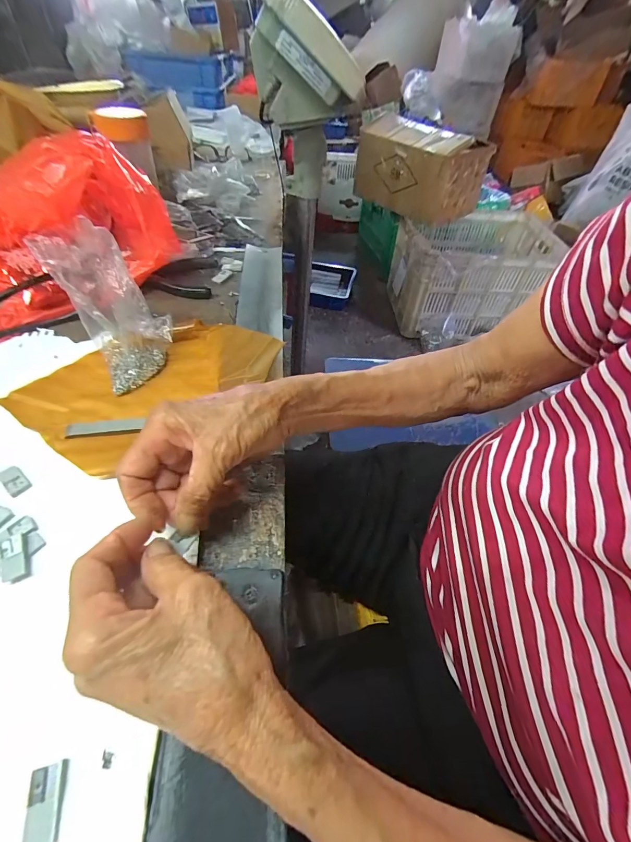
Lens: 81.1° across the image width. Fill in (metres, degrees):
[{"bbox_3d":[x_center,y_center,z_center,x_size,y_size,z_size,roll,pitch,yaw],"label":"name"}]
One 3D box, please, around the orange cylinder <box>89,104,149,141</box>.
[{"bbox_3d":[-0.294,-0.444,0.552,0.078,0.036,0.060,-15,51,-18],"label":"orange cylinder"}]

